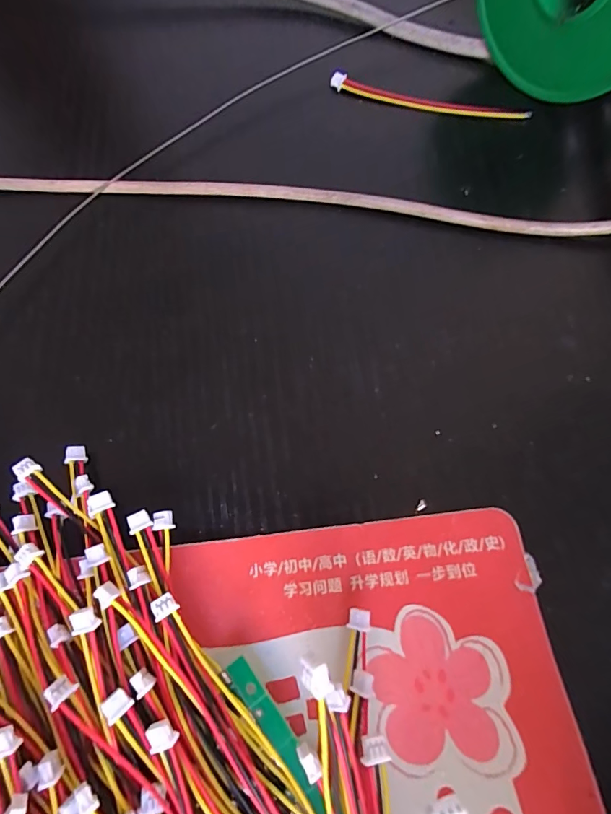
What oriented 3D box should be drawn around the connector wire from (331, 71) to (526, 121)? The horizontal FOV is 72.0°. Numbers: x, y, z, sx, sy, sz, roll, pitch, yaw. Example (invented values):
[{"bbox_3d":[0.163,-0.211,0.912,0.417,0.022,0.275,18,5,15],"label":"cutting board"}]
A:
[{"bbox_3d":[0.046,-0.116,0.158,0.074,0.008,0.006,14,74,7],"label":"connector wire"}]

